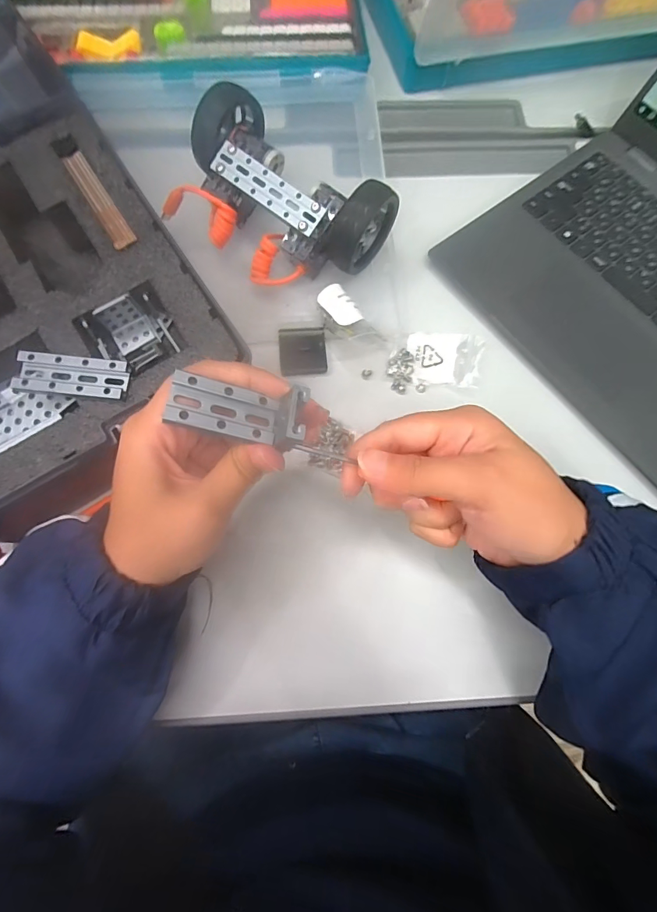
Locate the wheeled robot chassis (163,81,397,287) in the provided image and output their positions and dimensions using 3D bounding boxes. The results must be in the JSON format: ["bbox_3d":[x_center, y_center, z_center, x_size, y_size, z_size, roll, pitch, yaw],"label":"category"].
[{"bbox_3d":[-0.039,-0.200,0.326,0.159,0.066,0.112,34,79,8],"label":"wheeled robot chassis"}]

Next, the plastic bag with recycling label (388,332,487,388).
[{"bbox_3d":[0.086,-0.080,0.328,0.068,0.012,0.046,9,76,7],"label":"plastic bag with recycling label"}]

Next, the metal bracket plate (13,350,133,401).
[{"bbox_3d":[-0.151,-0.047,0.241,0.062,0.012,0.024,5,73,1],"label":"metal bracket plate"}]

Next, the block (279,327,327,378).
[{"bbox_3d":[-0.020,-0.084,0.328,0.037,0.005,0.041,-6,76,-1],"label":"block"}]

